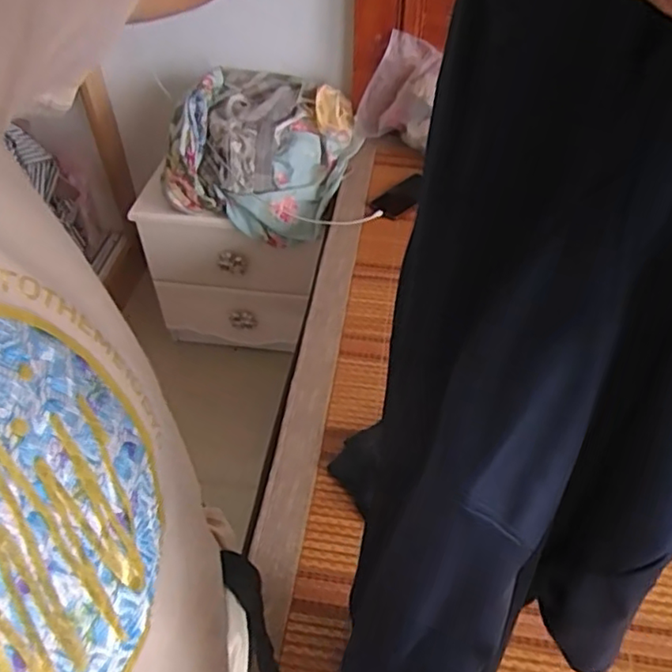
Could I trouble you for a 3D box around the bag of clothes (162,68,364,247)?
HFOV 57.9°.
[{"bbox_3d":[-0.171,-0.431,1.443,0.397,0.206,0.353,13,47,12],"label":"bag of clothes"}]

